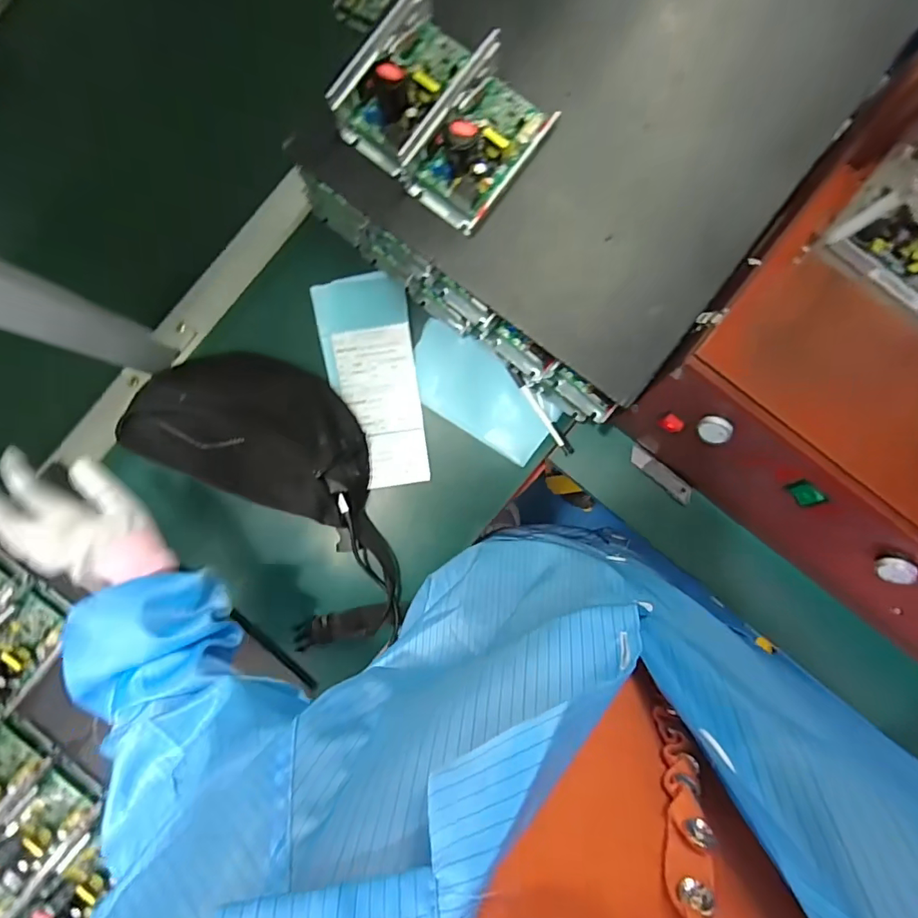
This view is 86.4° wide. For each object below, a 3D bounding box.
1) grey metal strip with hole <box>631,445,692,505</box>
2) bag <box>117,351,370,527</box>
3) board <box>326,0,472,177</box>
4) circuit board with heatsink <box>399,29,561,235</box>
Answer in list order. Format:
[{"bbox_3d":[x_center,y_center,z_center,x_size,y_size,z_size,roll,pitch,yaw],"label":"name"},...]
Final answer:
[{"bbox_3d":[0.224,0.017,0.539,0.080,0.010,0.021,41,90,2],"label":"grey metal strip with hole"},{"bbox_3d":[-0.227,-0.035,0.532,0.276,0.058,0.155,18,89,1],"label":"bag"},{"bbox_3d":[-0.040,-0.319,0.411,0.076,0.052,0.129,36,89,2],"label":"board"},{"bbox_3d":[0.020,-0.269,0.411,0.081,0.054,0.127,39,89,2],"label":"circuit board with heatsink"}]

